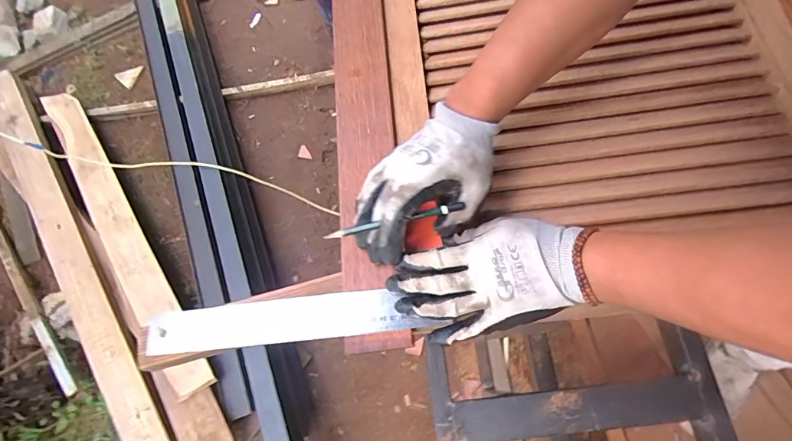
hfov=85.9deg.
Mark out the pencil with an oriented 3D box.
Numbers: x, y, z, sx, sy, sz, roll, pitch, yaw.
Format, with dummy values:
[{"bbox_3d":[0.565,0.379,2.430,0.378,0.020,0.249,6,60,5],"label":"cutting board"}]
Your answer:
[{"bbox_3d":[-0.005,0.001,0.389,0.126,0.012,0.008,-13,67,8],"label":"pencil"}]

